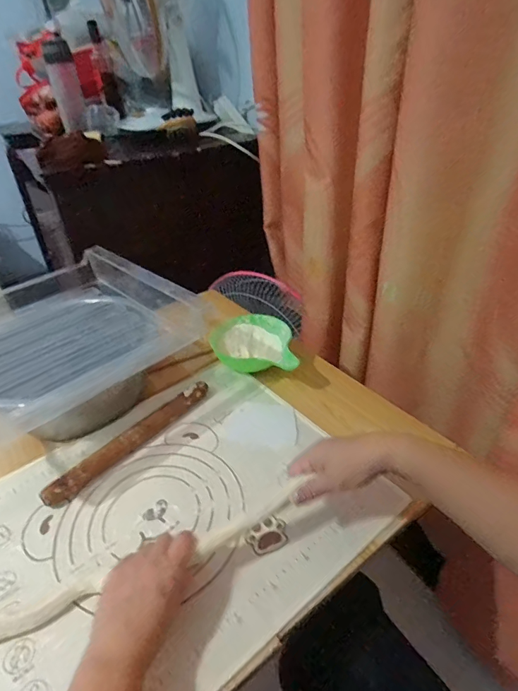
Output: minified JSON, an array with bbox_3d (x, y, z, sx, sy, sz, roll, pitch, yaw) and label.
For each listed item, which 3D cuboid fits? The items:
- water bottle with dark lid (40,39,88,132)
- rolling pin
[{"bbox_3d":[-0.540,-0.722,1.150,0.077,0.207,0.086,-15,37,-17],"label":"water bottle with dark lid"},{"bbox_3d":[-0.182,0.138,0.613,0.025,0.030,0.279,26,44,34],"label":"rolling pin"}]

